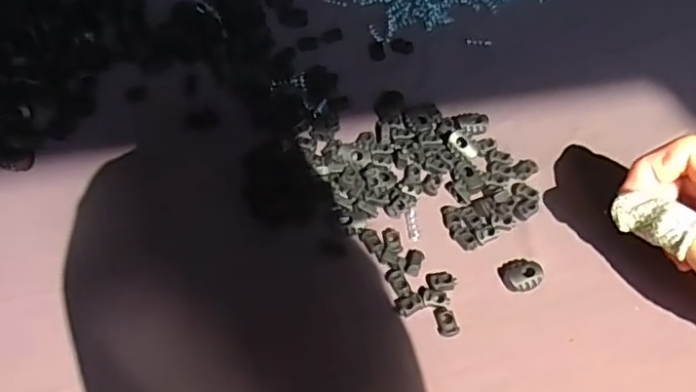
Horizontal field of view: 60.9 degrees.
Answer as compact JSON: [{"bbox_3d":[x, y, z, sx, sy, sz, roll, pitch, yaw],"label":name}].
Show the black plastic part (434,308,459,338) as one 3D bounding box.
[{"bbox_3d":[0.056,0.070,0.334,0.012,0.004,0.017,-10,59,-9],"label":"black plastic part"}]

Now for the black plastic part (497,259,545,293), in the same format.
[{"bbox_3d":[0.103,0.046,0.352,0.023,0.007,0.020,-16,59,-12],"label":"black plastic part"}]

